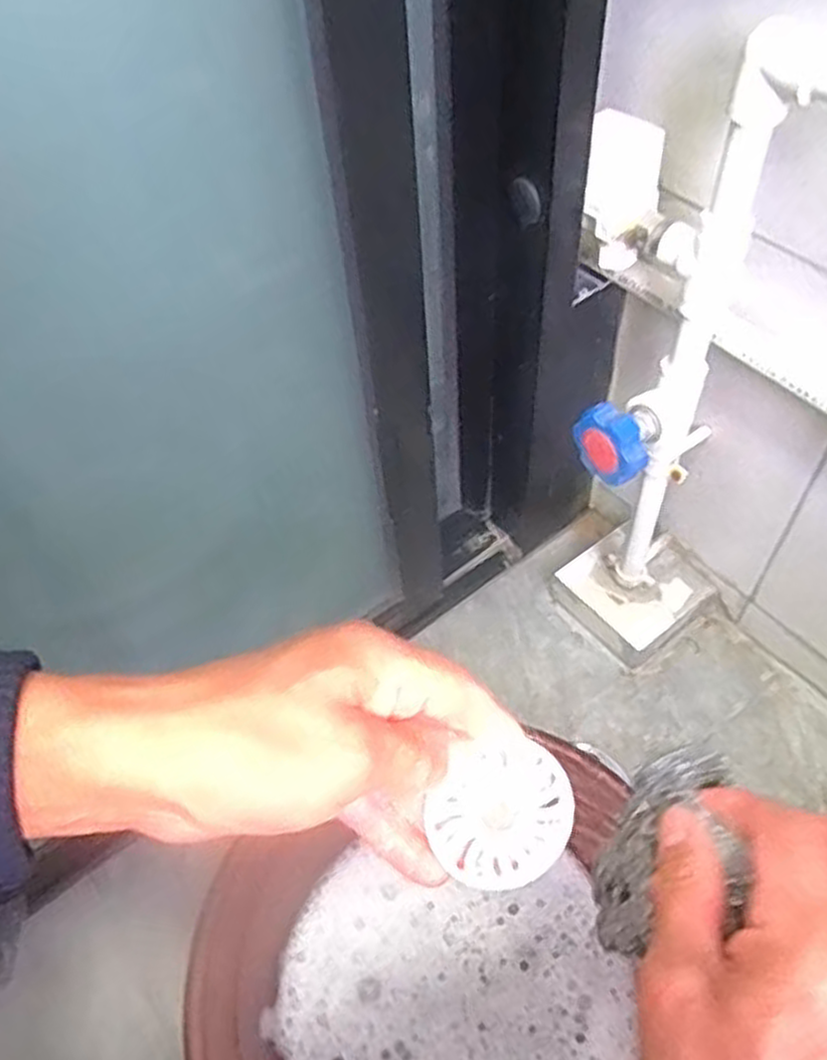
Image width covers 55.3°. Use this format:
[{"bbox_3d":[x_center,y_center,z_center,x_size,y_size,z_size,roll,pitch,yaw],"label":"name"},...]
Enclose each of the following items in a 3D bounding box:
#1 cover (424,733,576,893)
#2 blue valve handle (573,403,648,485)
[{"bbox_3d":[0.036,0.112,0.312,0.056,0.004,0.056,-7,89,-7],"label":"cover"},{"bbox_3d":[0.131,-0.056,0.528,0.024,0.043,0.049,-27,57,-15],"label":"blue valve handle"}]

